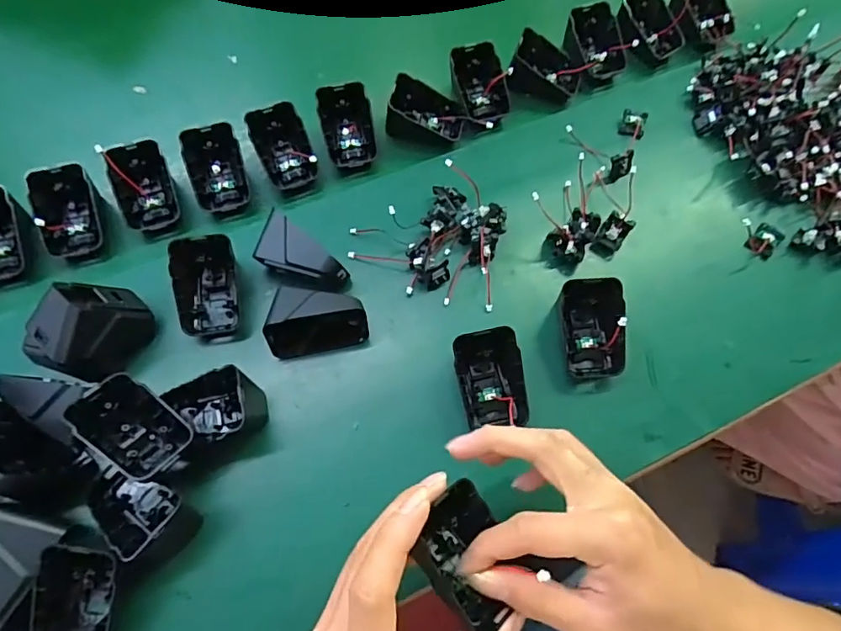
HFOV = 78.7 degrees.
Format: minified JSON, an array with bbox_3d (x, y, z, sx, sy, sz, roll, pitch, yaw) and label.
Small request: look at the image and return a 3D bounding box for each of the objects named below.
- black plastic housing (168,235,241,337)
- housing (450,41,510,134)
[{"bbox_3d":[-0.154,-0.020,0.371,0.043,0.042,0.065,-3,68,-4],"label":"black plastic housing"},{"bbox_3d":[0.055,-0.207,0.465,0.045,0.026,0.074,-14,99,-3],"label":"housing"}]

